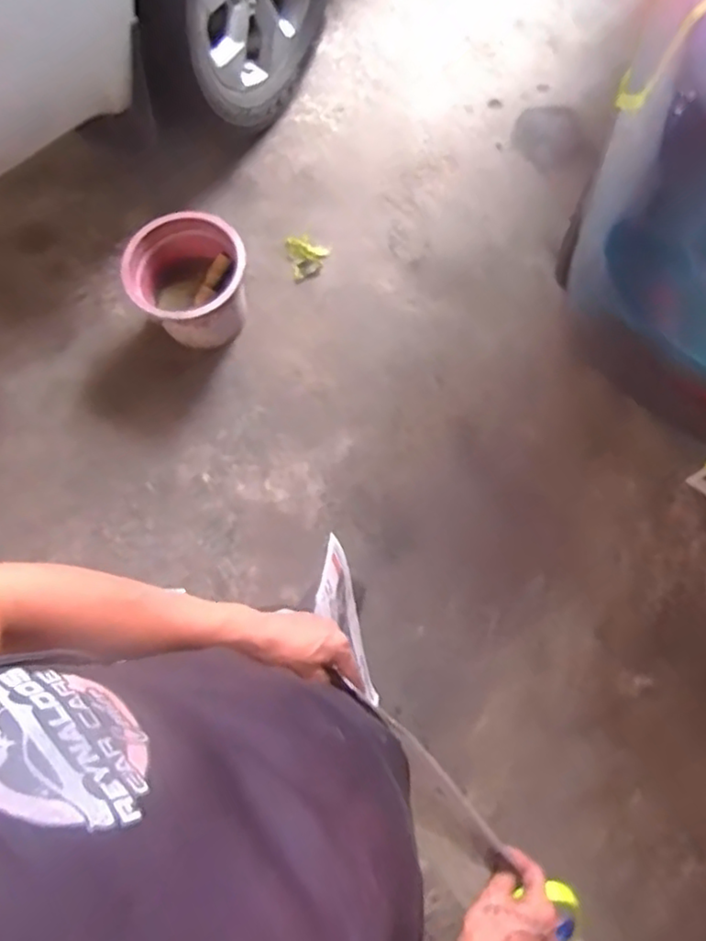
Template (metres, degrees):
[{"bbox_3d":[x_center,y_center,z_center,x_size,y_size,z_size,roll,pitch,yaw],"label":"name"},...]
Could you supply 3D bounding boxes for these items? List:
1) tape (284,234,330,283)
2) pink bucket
[{"bbox_3d":[-0.110,-0.540,1.685,0.102,0.027,0.118,-15,73,-2],"label":"tape"},{"bbox_3d":[-0.366,-0.421,1.537,0.259,0.218,0.238,-1,73,2],"label":"pink bucket"}]

